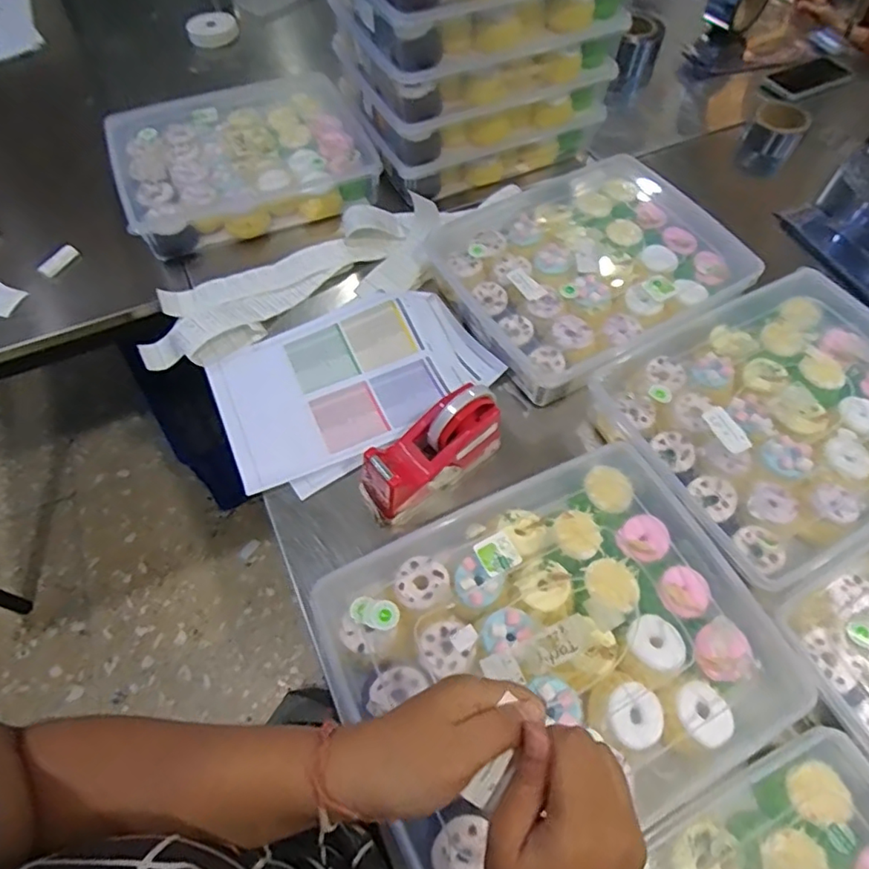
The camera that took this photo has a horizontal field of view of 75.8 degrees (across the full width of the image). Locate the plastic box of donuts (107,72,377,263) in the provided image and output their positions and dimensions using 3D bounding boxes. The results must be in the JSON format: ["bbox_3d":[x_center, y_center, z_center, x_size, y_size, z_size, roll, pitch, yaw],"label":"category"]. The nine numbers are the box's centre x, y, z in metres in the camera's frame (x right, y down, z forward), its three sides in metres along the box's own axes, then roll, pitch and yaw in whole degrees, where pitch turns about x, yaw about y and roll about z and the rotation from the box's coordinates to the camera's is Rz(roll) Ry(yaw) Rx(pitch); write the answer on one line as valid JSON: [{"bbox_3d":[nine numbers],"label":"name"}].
[{"bbox_3d":[-0.303,-0.440,0.883,0.373,0.072,0.298,-23,63,-13],"label":"plastic box of donuts"}]

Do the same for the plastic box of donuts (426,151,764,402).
[{"bbox_3d":[0.213,-0.235,0.766,0.384,0.058,0.313,-29,64,-16],"label":"plastic box of donuts"}]

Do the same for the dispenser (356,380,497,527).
[{"bbox_3d":[-0.004,0.016,0.602,0.162,0.098,0.061,-33,65,-18],"label":"dispenser"}]

